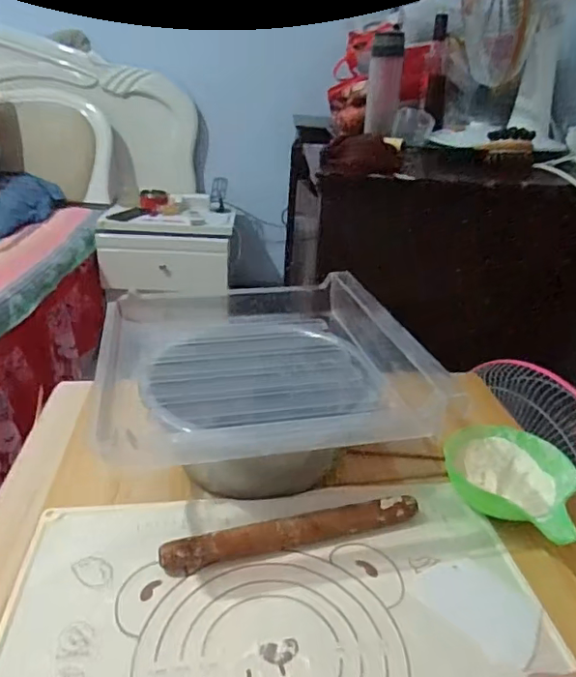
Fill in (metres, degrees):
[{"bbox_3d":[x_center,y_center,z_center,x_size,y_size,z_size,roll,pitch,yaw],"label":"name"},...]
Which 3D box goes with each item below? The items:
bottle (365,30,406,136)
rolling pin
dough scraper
[{"bbox_3d":[0.227,-0.586,1.301,0.073,0.206,0.085,4,26,1],"label":"bottle"},{"bbox_3d":[0.009,0.207,0.594,0.278,0.029,0.023,-5,28,-17],"label":"rolling pin"},{"bbox_3d":[0.188,0.257,0.538,0.081,0.004,0.115,-16,27,-32],"label":"dough scraper"}]

